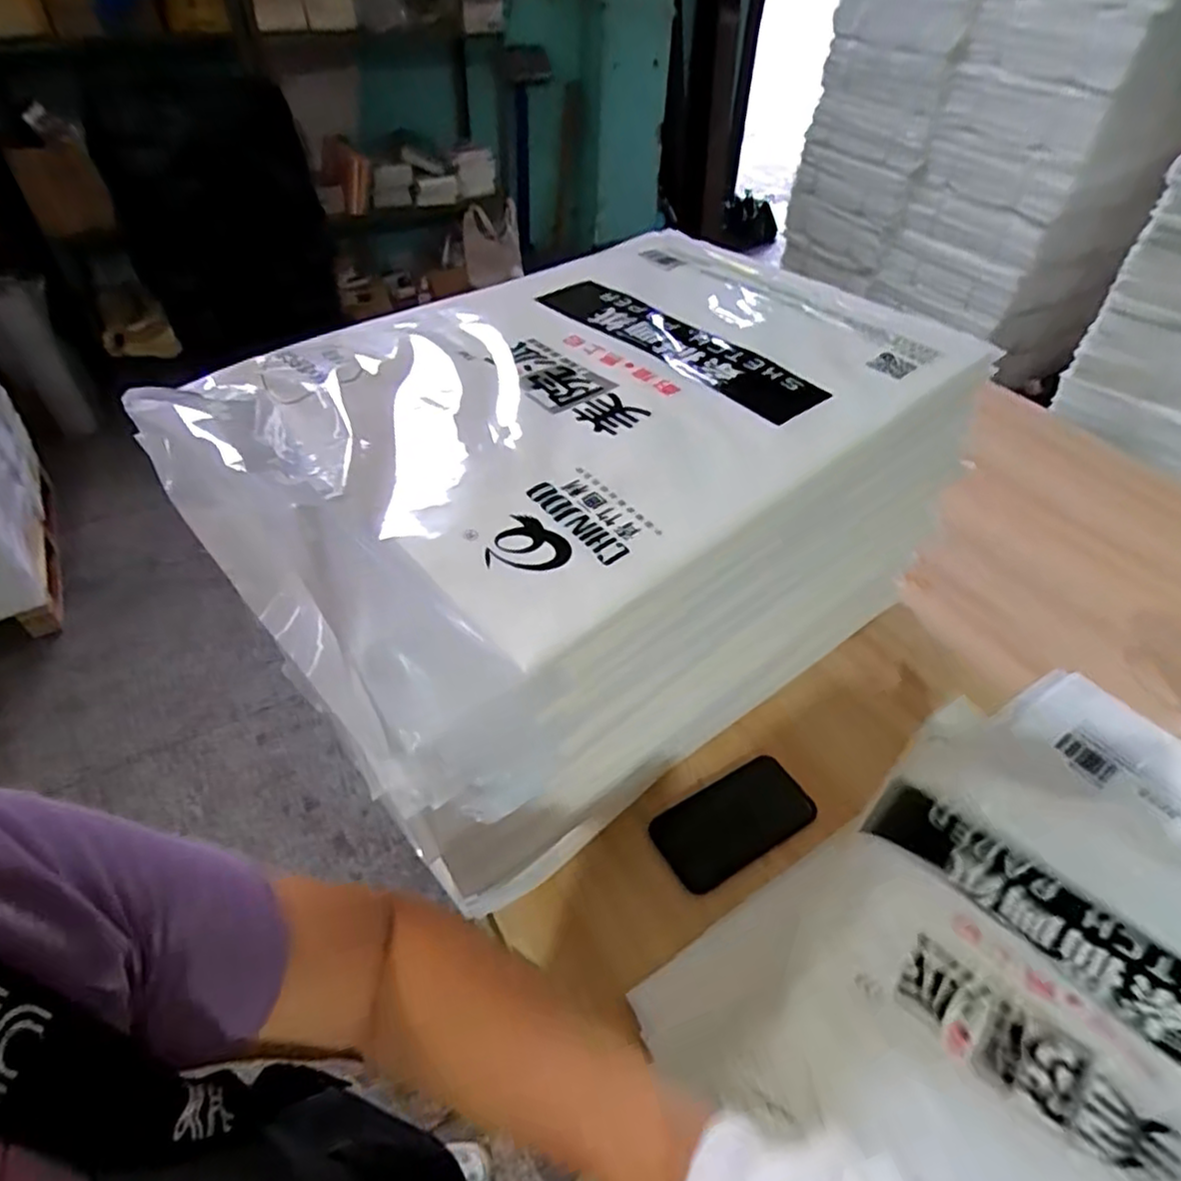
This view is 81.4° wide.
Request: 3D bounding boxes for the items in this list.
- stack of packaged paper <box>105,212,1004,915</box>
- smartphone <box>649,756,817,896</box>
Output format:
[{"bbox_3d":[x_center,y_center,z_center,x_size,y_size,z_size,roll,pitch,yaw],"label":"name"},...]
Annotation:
[{"bbox_3d":[-0.005,-0.071,0.634,0.575,0.287,0.381,-31,53,-29],"label":"stack of packaged paper"},{"bbox_3d":[0.134,0.217,0.647,0.145,0.013,0.077,-26,61,-16],"label":"smartphone"}]

